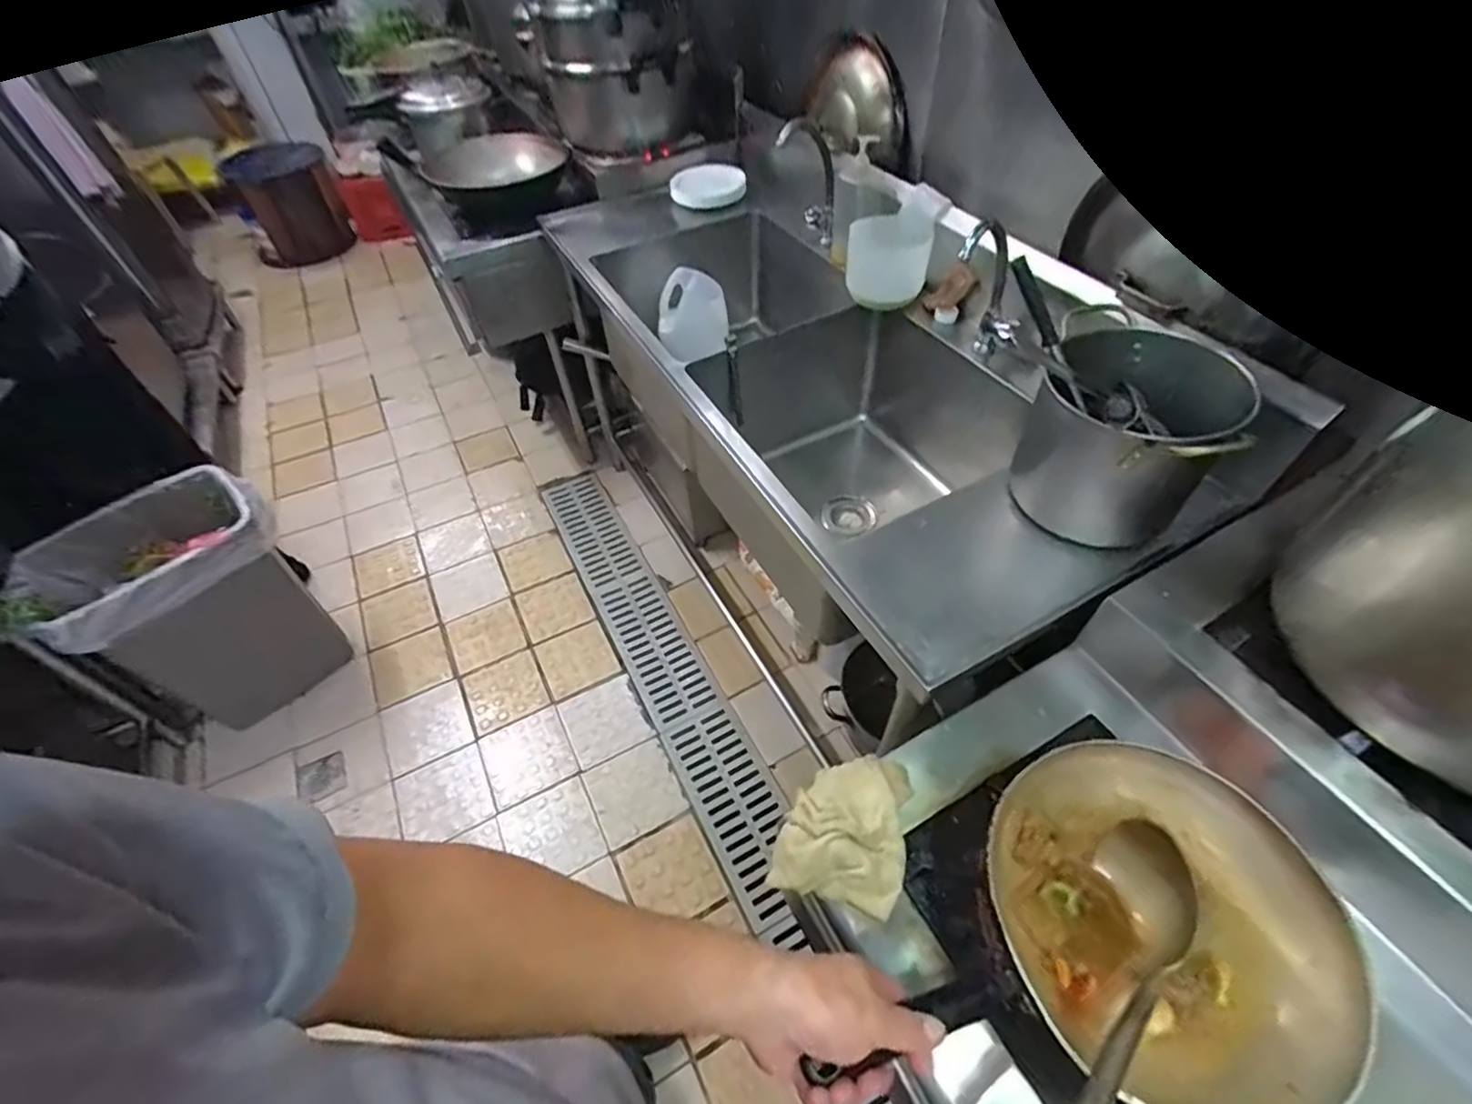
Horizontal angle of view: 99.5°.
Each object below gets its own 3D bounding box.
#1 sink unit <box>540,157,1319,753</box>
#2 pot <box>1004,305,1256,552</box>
[{"bbox_3d":[0.185,-0.218,1.513,0.655,0.856,1.485,-23,53,-16],"label":"sink unit"},{"bbox_3d":[0.495,-0.154,0.828,0.197,0.207,0.240,15,52,15],"label":"pot"}]

